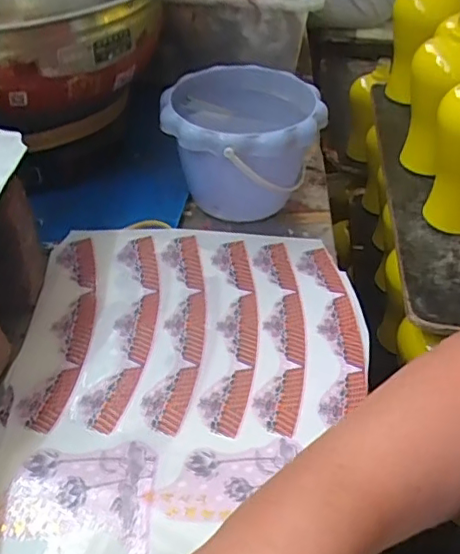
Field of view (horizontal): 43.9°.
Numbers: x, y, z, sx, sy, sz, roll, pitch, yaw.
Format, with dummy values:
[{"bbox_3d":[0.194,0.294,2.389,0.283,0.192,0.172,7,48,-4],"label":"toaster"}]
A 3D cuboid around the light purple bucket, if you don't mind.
[{"bbox_3d":[0.009,-0.129,0.589,0.146,0.124,0.153,0,43,0],"label":"light purple bucket"}]

